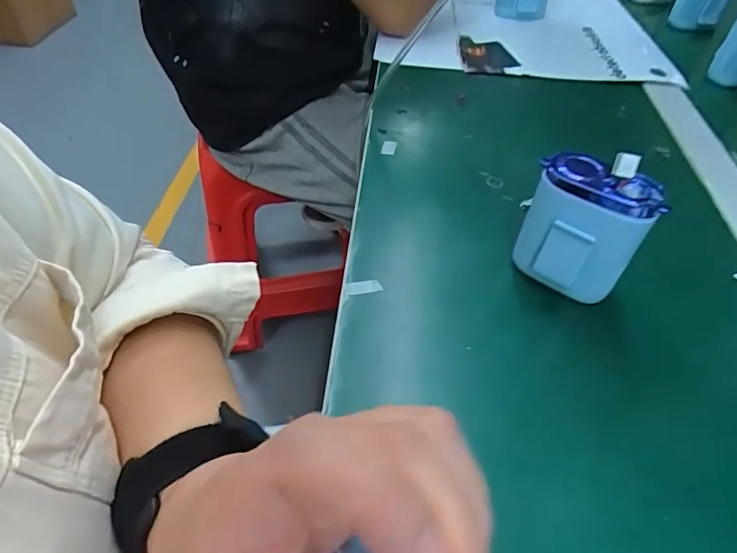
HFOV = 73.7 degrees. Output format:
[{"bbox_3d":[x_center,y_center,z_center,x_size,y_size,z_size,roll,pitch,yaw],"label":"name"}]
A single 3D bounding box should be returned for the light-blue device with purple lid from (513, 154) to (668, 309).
[{"bbox_3d":[0.130,-0.026,0.308,0.069,0.094,0.037,34,54,26],"label":"light-blue device with purple lid"}]

